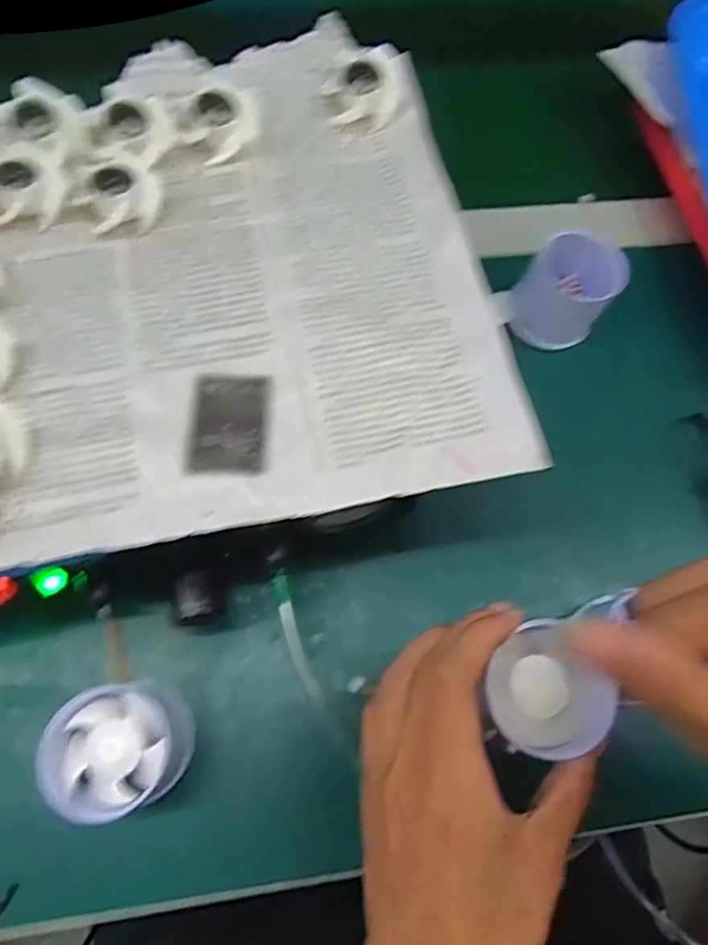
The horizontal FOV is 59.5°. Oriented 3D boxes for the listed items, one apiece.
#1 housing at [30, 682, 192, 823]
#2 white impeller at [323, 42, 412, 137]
[{"bbox_3d":[-0.105,0.125,0.282,0.053,0.053,0.051,1,68,-3],"label":"housing"},{"bbox_3d":[0.008,-0.210,0.339,0.045,0.018,0.046,3,68,-2],"label":"white impeller"}]

